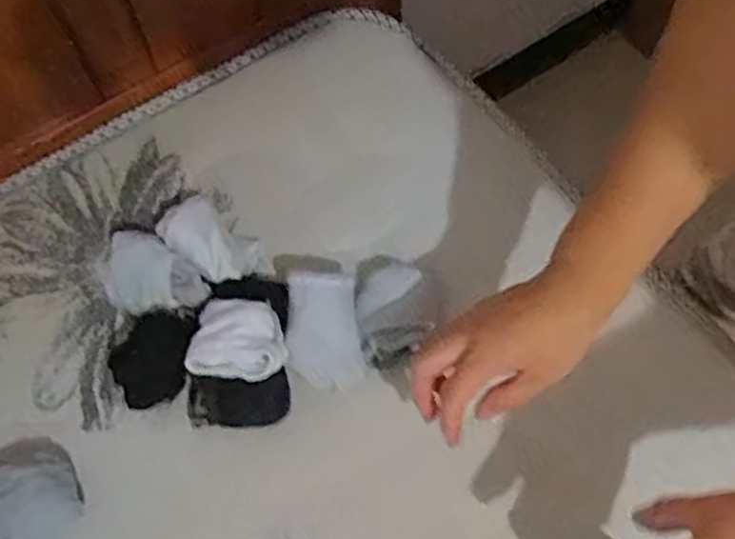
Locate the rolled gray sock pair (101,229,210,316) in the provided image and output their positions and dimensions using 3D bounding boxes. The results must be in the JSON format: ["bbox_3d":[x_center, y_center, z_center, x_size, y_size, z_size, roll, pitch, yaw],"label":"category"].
[{"bbox_3d":[-0.187,0.015,0.653,0.093,0.057,0.059,30,65,16],"label":"rolled gray sock pair"}]

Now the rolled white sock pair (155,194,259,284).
[{"bbox_3d":[-0.142,-0.025,0.677,0.090,0.070,0.066,39,68,20],"label":"rolled white sock pair"}]

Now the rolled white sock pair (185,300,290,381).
[{"bbox_3d":[-0.101,0.054,0.592,0.075,0.032,0.066,3,61,8],"label":"rolled white sock pair"}]

